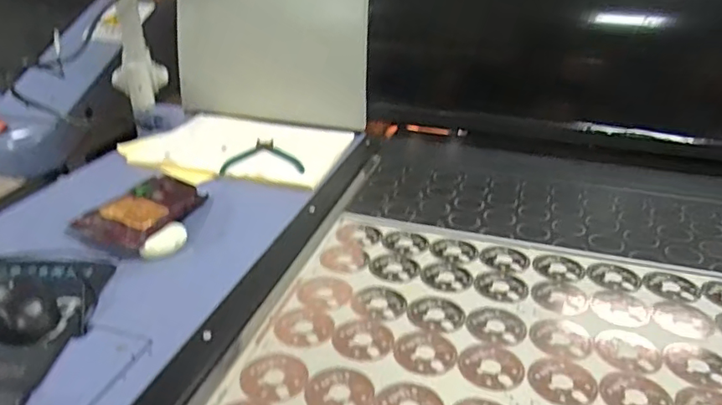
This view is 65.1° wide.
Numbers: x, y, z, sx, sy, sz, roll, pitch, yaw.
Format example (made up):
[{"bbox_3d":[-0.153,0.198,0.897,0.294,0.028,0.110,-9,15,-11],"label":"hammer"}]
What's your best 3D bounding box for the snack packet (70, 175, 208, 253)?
[{"bbox_3d":[-0.296,0.011,0.774,0.116,0.022,0.154,16,31,26],"label":"snack packet"}]

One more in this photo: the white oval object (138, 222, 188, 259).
[{"bbox_3d":[-0.248,0.049,0.721,0.038,0.017,0.070,12,29,20],"label":"white oval object"}]

